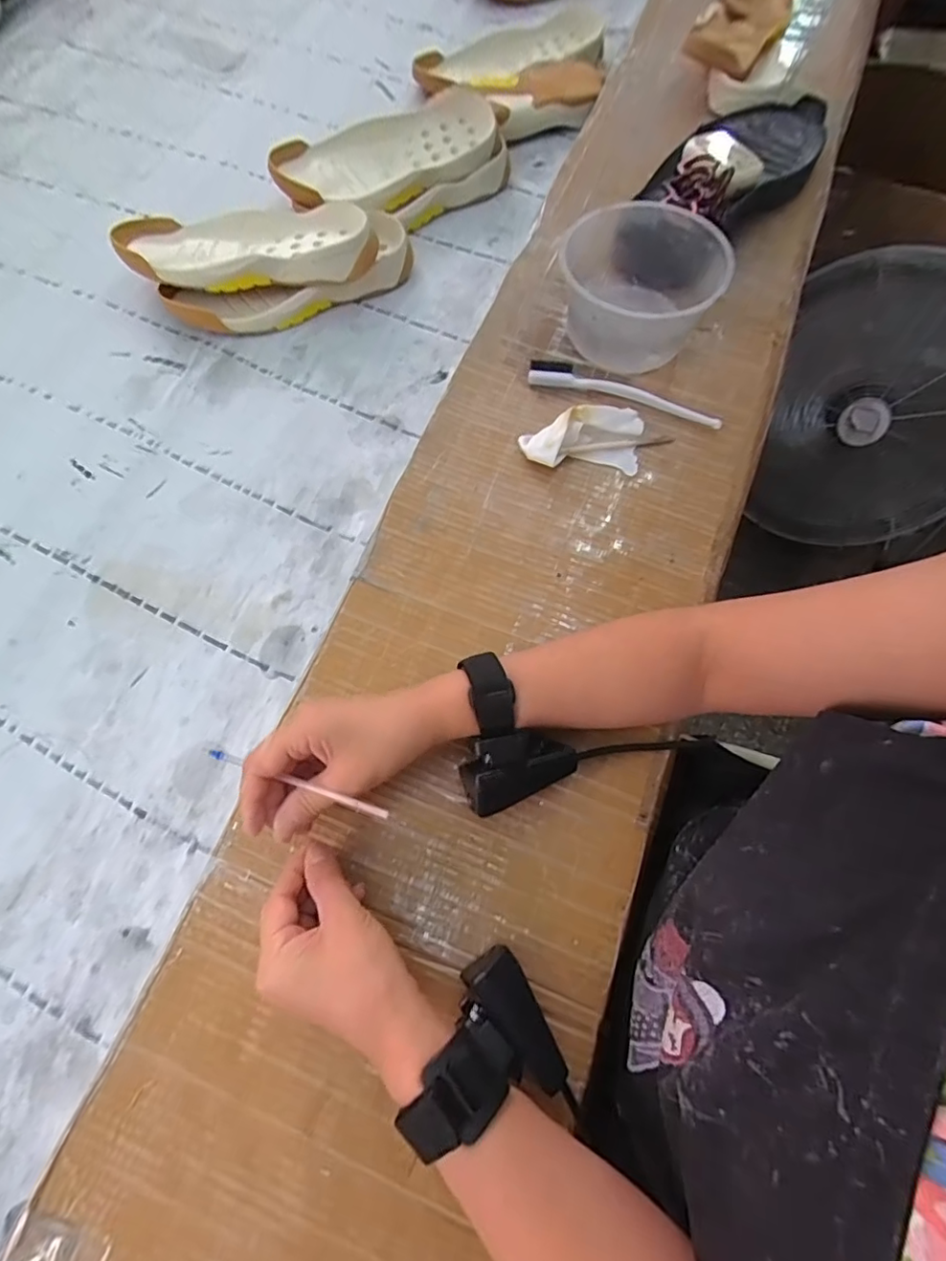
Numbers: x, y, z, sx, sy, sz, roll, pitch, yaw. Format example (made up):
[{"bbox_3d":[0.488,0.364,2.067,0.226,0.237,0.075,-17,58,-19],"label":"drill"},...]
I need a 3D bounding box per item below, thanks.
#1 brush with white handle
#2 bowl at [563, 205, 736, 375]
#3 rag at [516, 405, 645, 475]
[{"bbox_3d":[0.135,-0.213,0.500,0.172,0.015,0.025,18,70,5],"label":"brush with white handle"},{"bbox_3d":[0.145,-0.294,0.496,0.131,0.078,0.126,0,69,0],"label":"bowl"},{"bbox_3d":[0.092,-0.166,0.472,0.100,0.028,0.056,2,69,1],"label":"rag"}]

